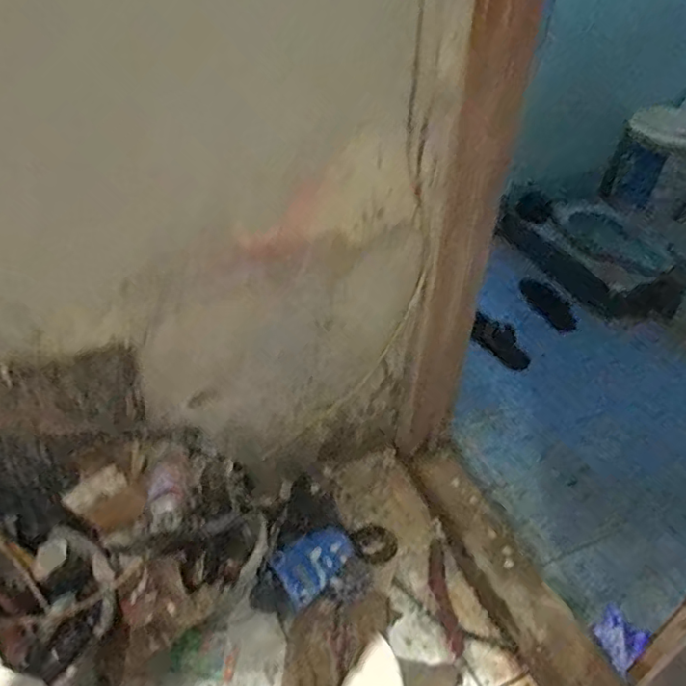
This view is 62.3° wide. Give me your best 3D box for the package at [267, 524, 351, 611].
[{"bbox_3d":[-0.058,0.443,1.151,0.160,0.019,0.111,-28,63,-22],"label":"package"}]

